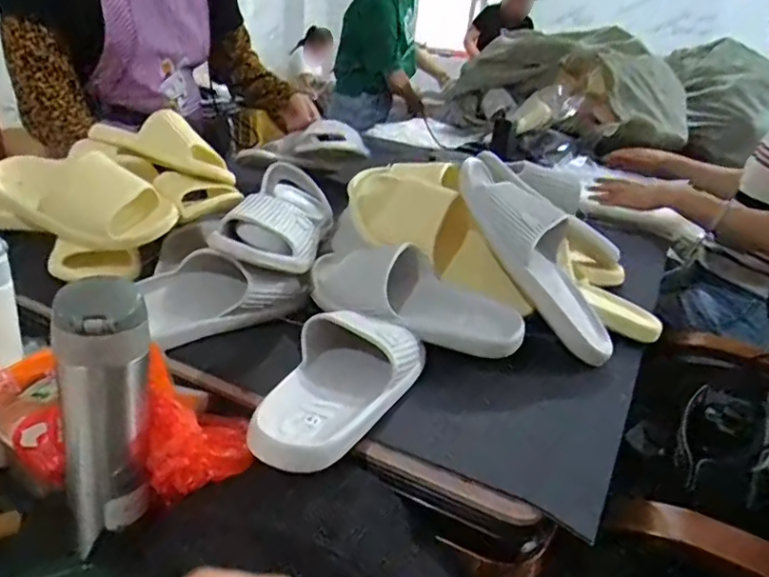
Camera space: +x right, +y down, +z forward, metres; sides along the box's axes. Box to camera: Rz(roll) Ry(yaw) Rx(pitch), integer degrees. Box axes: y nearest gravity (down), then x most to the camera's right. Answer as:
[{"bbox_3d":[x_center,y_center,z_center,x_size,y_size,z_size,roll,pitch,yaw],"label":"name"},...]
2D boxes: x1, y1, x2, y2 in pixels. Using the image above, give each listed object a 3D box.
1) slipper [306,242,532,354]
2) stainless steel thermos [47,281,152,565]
[{"bbox_3d":[0.026,0.010,0.659,0.256,0.073,0.107,19,26,26],"label":"slipper"},{"bbox_3d":[-0.214,0.096,0.463,0.066,0.194,0.054,-5,26,-26],"label":"stainless steel thermos"}]

